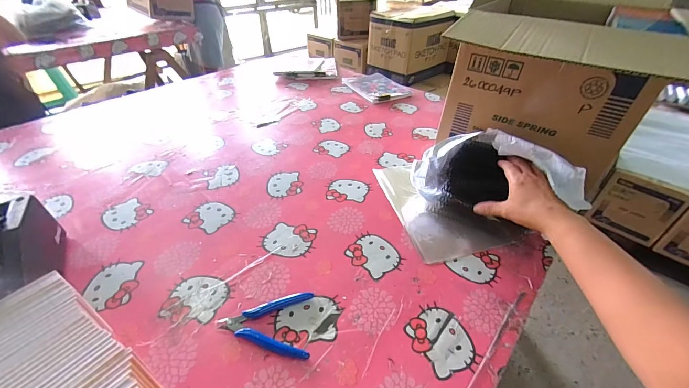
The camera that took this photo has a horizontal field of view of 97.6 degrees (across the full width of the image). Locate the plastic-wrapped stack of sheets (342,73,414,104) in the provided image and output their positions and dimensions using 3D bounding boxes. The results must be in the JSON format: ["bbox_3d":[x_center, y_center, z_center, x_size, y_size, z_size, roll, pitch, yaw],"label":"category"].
[{"bbox_3d":[0.109,-0.372,1.037,0.164,0.018,0.249,-15,43,-19],"label":"plastic-wrapped stack of sheets"}]

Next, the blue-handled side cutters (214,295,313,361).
[{"bbox_3d":[-0.100,0.163,0.392,0.118,0.005,0.081,5,40,3],"label":"blue-handled side cutters"}]

